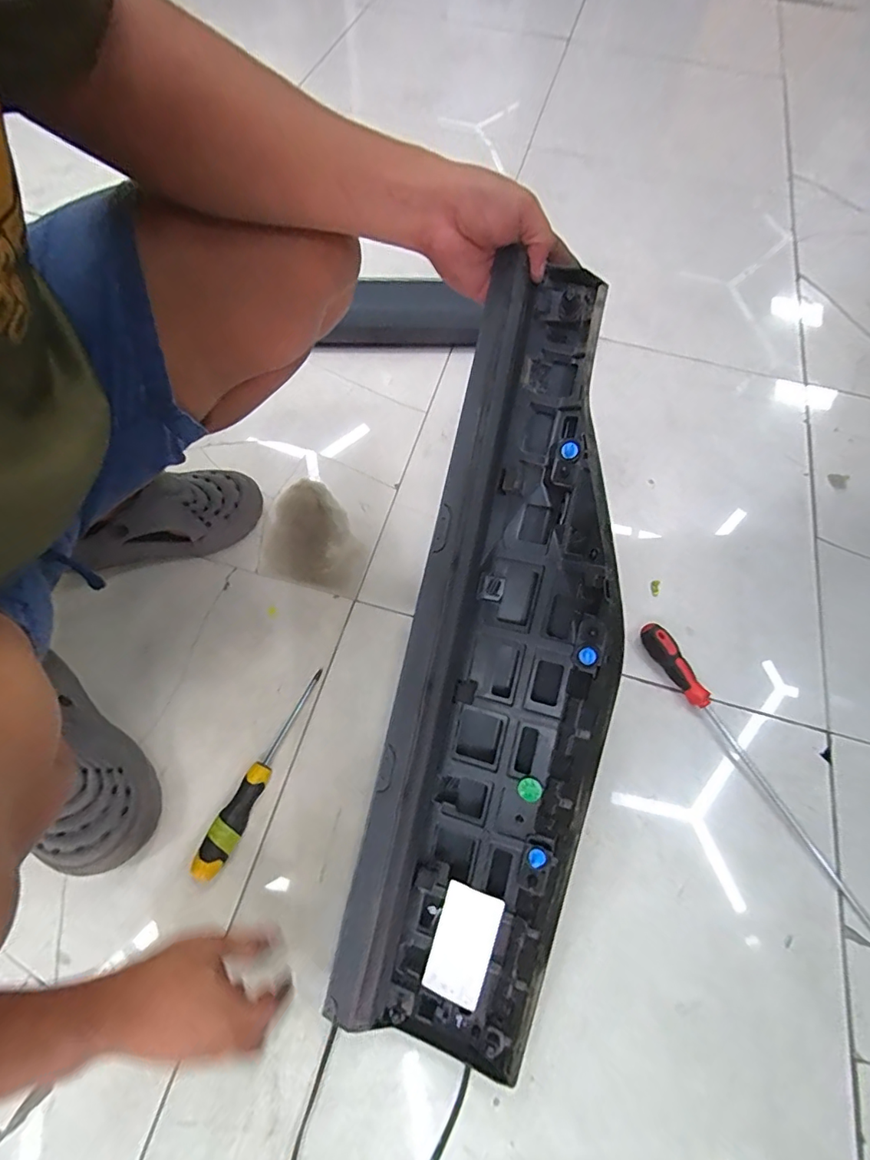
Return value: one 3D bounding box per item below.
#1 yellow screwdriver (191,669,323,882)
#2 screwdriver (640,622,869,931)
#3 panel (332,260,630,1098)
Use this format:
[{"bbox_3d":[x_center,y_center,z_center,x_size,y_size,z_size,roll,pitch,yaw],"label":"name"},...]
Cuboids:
[{"bbox_3d":[-0.184,0.202,0.537,0.028,0.036,0.227,23,66,8],"label":"yellow screwdriver"},{"bbox_3d":[0.370,0.221,0.560,0.026,0.034,0.403,-27,69,-15],"label":"screwdriver"},{"bbox_3d":[0.055,0.073,0.430,0.175,0.050,0.663,9,90,1],"label":"panel"}]

